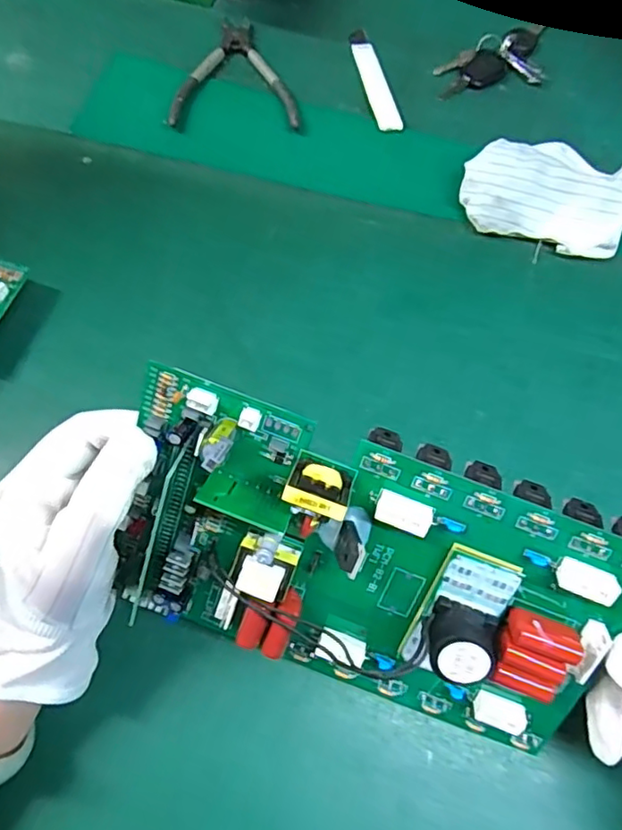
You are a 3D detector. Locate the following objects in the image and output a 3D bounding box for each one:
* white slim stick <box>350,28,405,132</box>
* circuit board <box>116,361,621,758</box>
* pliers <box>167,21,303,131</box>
[{"bbox_3d":[0.058,-0.309,0.524,0.023,0.005,0.135,-9,68,-6],"label":"white slim stick"},{"bbox_3d":[0.023,0.073,0.250,0.218,0.041,0.127,20,112,2],"label":"circuit board"},{"bbox_3d":[-0.066,-0.311,0.516,0.110,0.008,0.140,1,67,-3],"label":"pliers"}]

